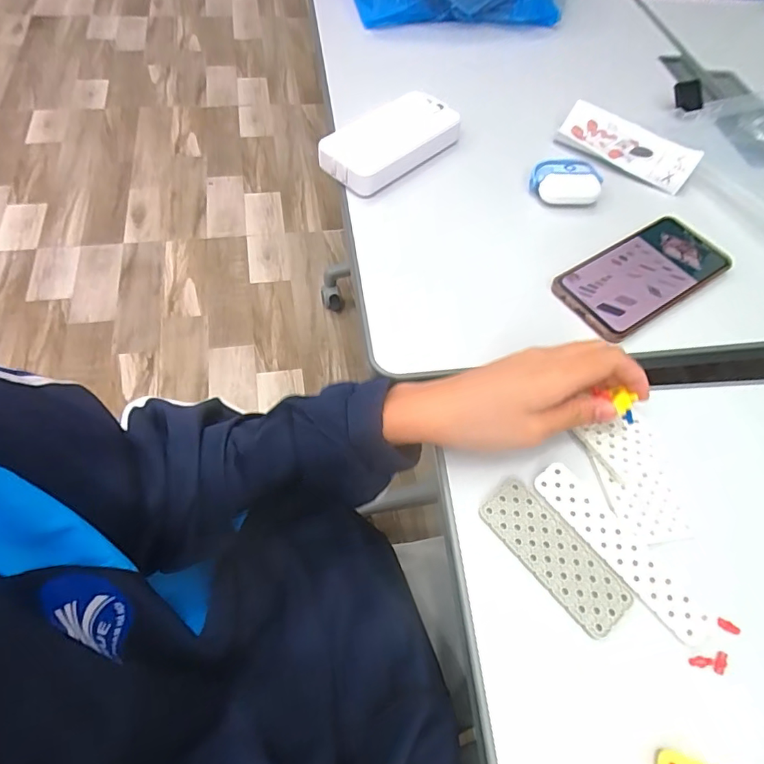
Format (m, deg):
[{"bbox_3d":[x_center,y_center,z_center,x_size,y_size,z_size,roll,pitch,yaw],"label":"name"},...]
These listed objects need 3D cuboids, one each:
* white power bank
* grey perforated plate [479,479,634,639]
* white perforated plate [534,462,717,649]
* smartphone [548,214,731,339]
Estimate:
[{"bbox_3d":[0.007,-0.238,0.494,0.150,0.029,0.071,-36,68,-23],"label":"white power bank"},{"bbox_3d":[0.108,0.107,0.311,0.037,0.004,0.100,-34,67,-23],"label":"grey perforated plate"},{"bbox_3d":[0.150,0.104,0.312,0.025,0.005,0.125,-32,67,-22],"label":"white perforated plate"},{"bbox_3d":[0.227,-0.095,0.429,0.156,0.007,0.075,-28,65,-20],"label":"smartphone"}]

